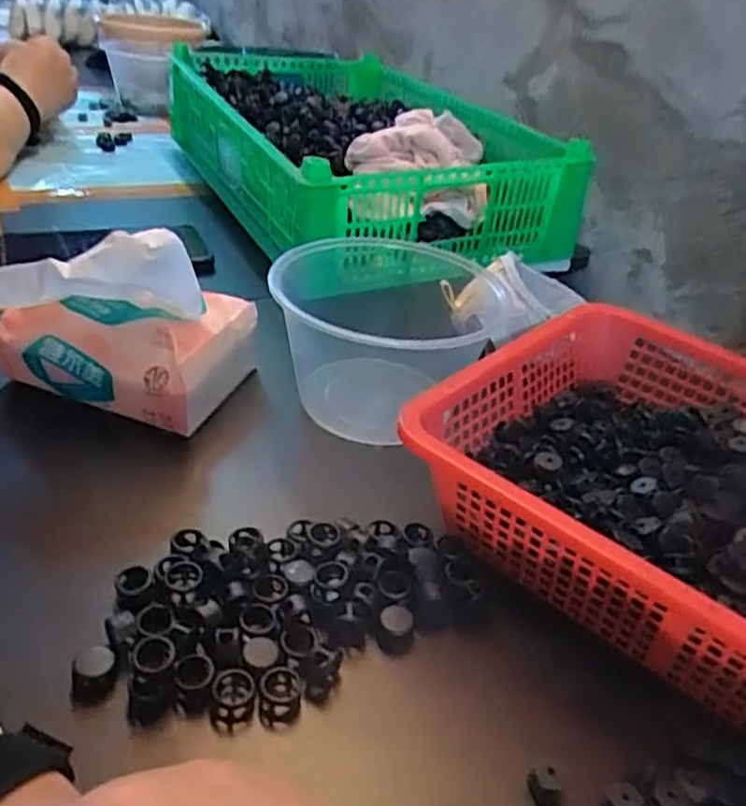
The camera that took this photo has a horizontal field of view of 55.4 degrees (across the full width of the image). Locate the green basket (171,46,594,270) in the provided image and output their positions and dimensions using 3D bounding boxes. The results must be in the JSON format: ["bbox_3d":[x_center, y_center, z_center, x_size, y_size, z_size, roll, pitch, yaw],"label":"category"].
[{"bbox_3d":[-0.026,-0.284,0.786,0.301,0.106,0.460,-11,38,-26],"label":"green basket"}]

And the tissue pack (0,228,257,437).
[{"bbox_3d":[-0.153,-0.058,0.434,0.139,0.100,0.091,10,34,5],"label":"tissue pack"}]

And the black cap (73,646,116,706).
[{"bbox_3d":[-0.112,0.109,0.285,0.018,0.015,0.015,-11,38,-24],"label":"black cap"}]

